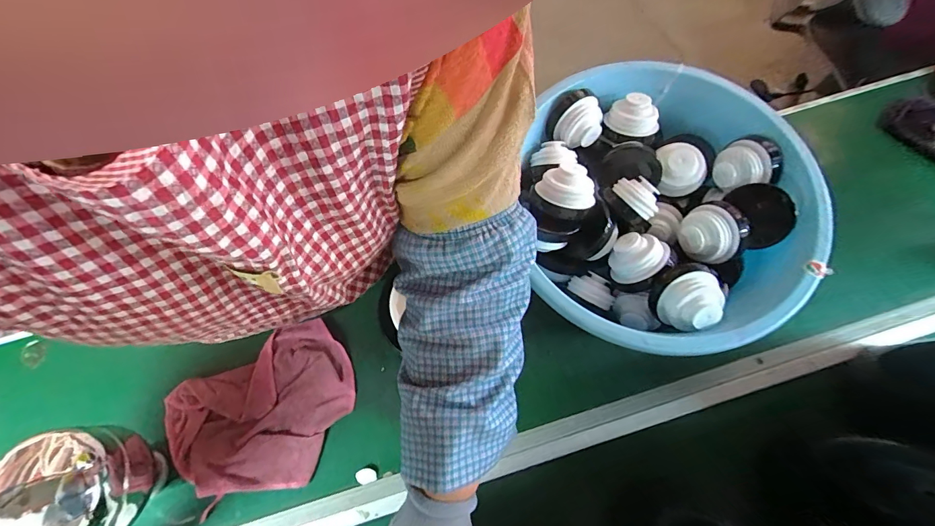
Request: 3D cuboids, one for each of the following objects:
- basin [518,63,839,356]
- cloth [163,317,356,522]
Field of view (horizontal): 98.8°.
[{"bbox_3d":[0.246,-0.067,0.503,0.359,0.116,0.354,-6,72,0],"label":"basin"},{"bbox_3d":[-0.261,0.196,0.516,0.232,0.017,0.177,-31,74,-8],"label":"cloth"}]

